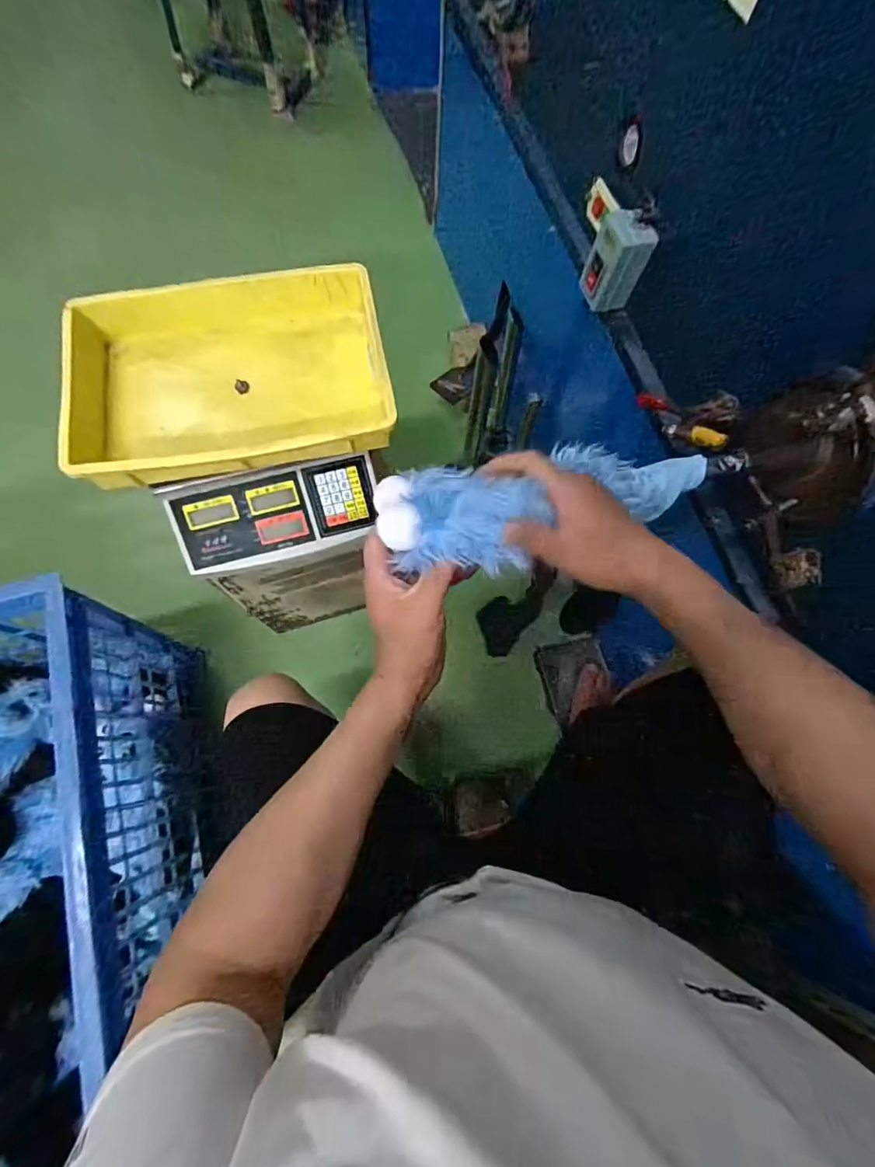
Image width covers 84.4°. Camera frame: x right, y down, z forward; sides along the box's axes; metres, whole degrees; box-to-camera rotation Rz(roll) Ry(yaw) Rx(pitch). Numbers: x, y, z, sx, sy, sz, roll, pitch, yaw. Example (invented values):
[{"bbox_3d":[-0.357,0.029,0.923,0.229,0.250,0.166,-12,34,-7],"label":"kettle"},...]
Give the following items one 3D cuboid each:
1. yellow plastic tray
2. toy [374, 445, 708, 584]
[{"bbox_3d":[-0.250,-0.260,0.597,0.355,0.086,0.269,-10,73,-5],"label":"yellow plastic tray"},{"bbox_3d":[0.099,-0.073,0.389,0.291,0.060,0.099,-13,73,-20],"label":"toy"}]

